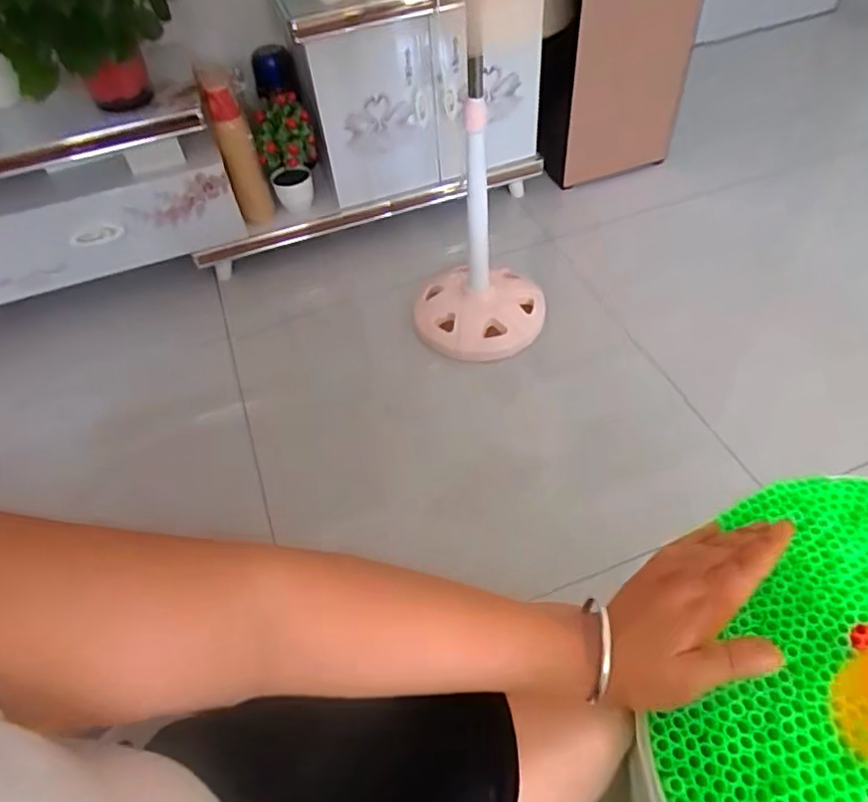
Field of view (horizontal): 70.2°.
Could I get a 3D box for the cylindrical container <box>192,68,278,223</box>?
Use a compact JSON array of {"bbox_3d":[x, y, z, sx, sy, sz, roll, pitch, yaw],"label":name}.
[{"bbox_3d":[-0.415,-0.526,1.314,0.076,0.324,0.090,-16,52,-8],"label":"cylindrical container"}]

